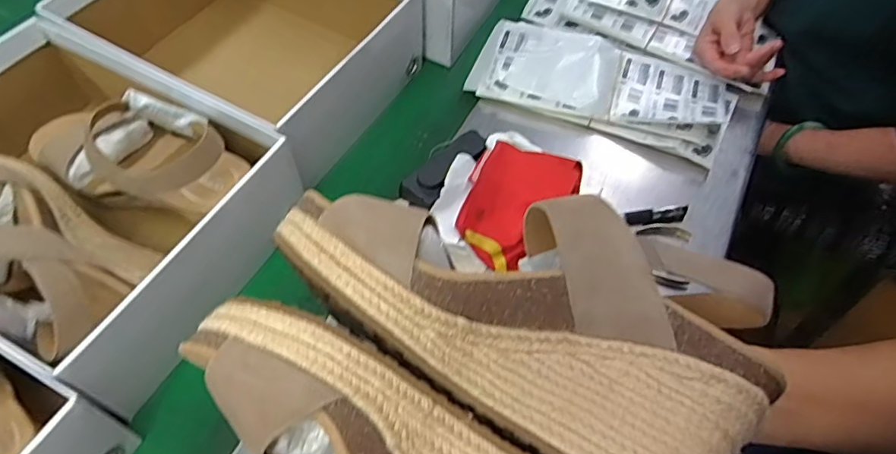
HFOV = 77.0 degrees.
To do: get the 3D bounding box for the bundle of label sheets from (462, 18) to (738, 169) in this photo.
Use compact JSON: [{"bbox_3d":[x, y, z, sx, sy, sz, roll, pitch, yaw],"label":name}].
[{"bbox_3d":[0.173,-0.162,0.641,0.278,0.031,0.141,20,54,12],"label":"bundle of label sheets"}]

